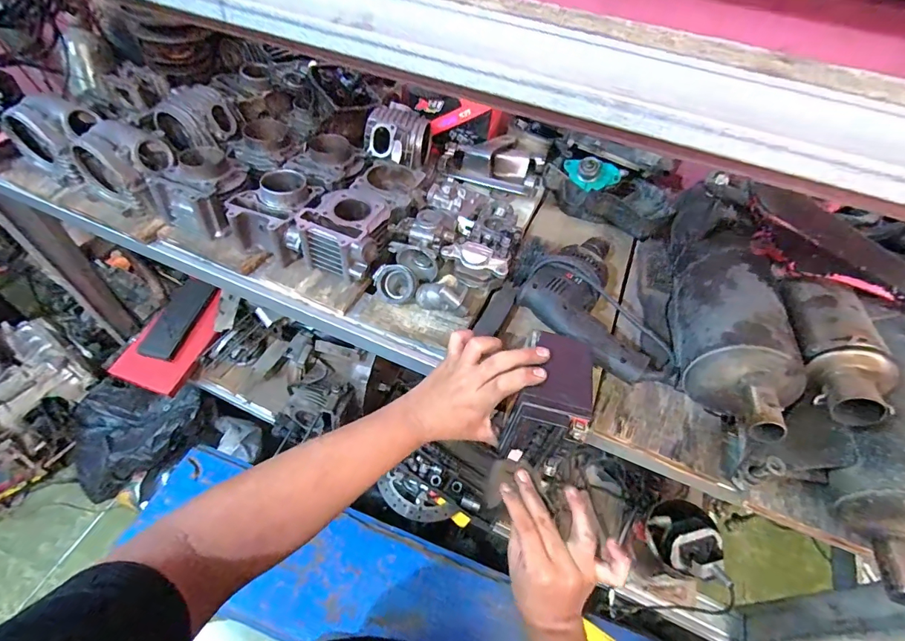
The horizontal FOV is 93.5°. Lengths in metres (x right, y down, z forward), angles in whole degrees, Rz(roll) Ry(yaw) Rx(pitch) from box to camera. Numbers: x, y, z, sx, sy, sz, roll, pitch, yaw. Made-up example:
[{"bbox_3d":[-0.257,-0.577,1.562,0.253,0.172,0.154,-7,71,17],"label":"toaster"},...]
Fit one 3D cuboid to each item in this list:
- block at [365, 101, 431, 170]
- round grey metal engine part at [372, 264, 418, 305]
[{"bbox_3d":[-0.097,-0.331,0.769,0.105,0.082,0.110,10,53,3],"label":"block"},{"bbox_3d":[-0.079,-0.047,0.592,0.057,0.048,0.046,-3,53,-7],"label":"round grey metal engine part"}]

